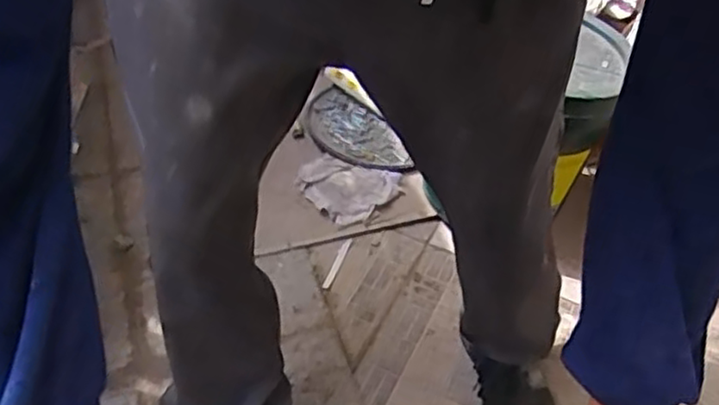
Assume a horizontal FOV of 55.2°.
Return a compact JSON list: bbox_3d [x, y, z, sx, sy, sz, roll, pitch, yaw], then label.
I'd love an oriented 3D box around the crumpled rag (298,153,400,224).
[{"bbox_3d":[-0.035,-0.024,1.283,0.180,0.024,0.146,18,47,13],"label":"crumpled rag"}]

